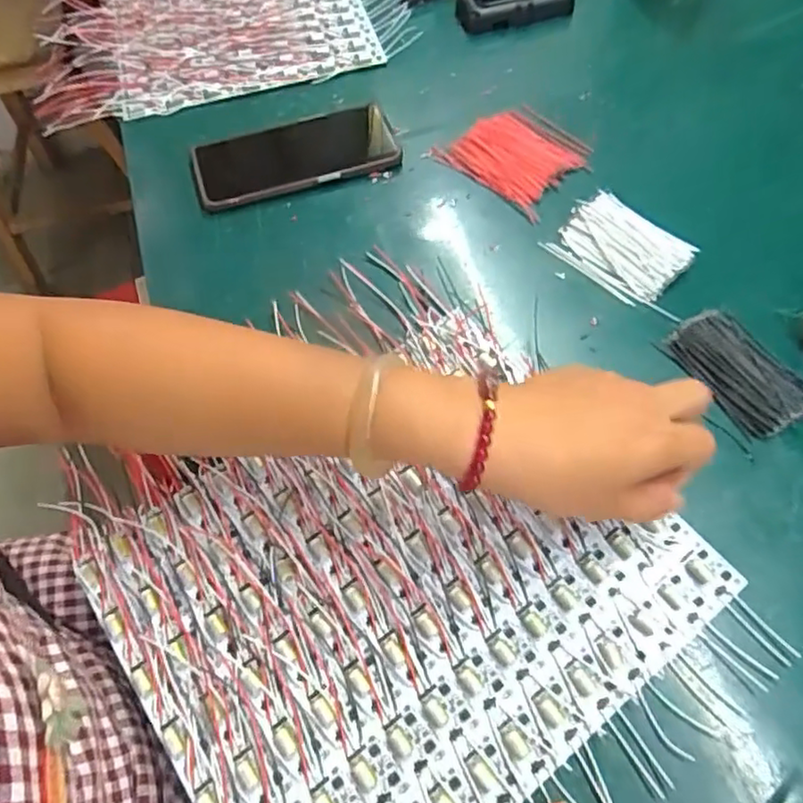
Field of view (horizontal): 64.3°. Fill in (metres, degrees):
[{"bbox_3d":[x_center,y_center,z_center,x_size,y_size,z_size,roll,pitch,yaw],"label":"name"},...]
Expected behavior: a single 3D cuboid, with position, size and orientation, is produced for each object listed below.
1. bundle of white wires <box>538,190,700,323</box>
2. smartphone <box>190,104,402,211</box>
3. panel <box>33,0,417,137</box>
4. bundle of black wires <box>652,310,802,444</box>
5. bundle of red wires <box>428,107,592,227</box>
[{"bbox_3d":[0.162,-0.110,0.462,0.100,0.010,0.066,40,71,21],"label":"bundle of white wires"},{"bbox_3d":[-0.090,-0.208,0.533,0.164,0.013,0.085,-16,62,-5],"label":"smartphone"},{"bbox_3d":[-0.188,-0.402,0.648,0.351,0.020,0.289,-13,62,-4],"label":"panel"},{"bbox_3d":[0.216,-0.020,0.406,0.058,0.006,0.089,-30,65,-12],"label":"bundle of black wires"},{"bbox_3d":[0.091,-0.201,0.519,0.103,0.012,0.085,39,70,20],"label":"bundle of red wires"}]

